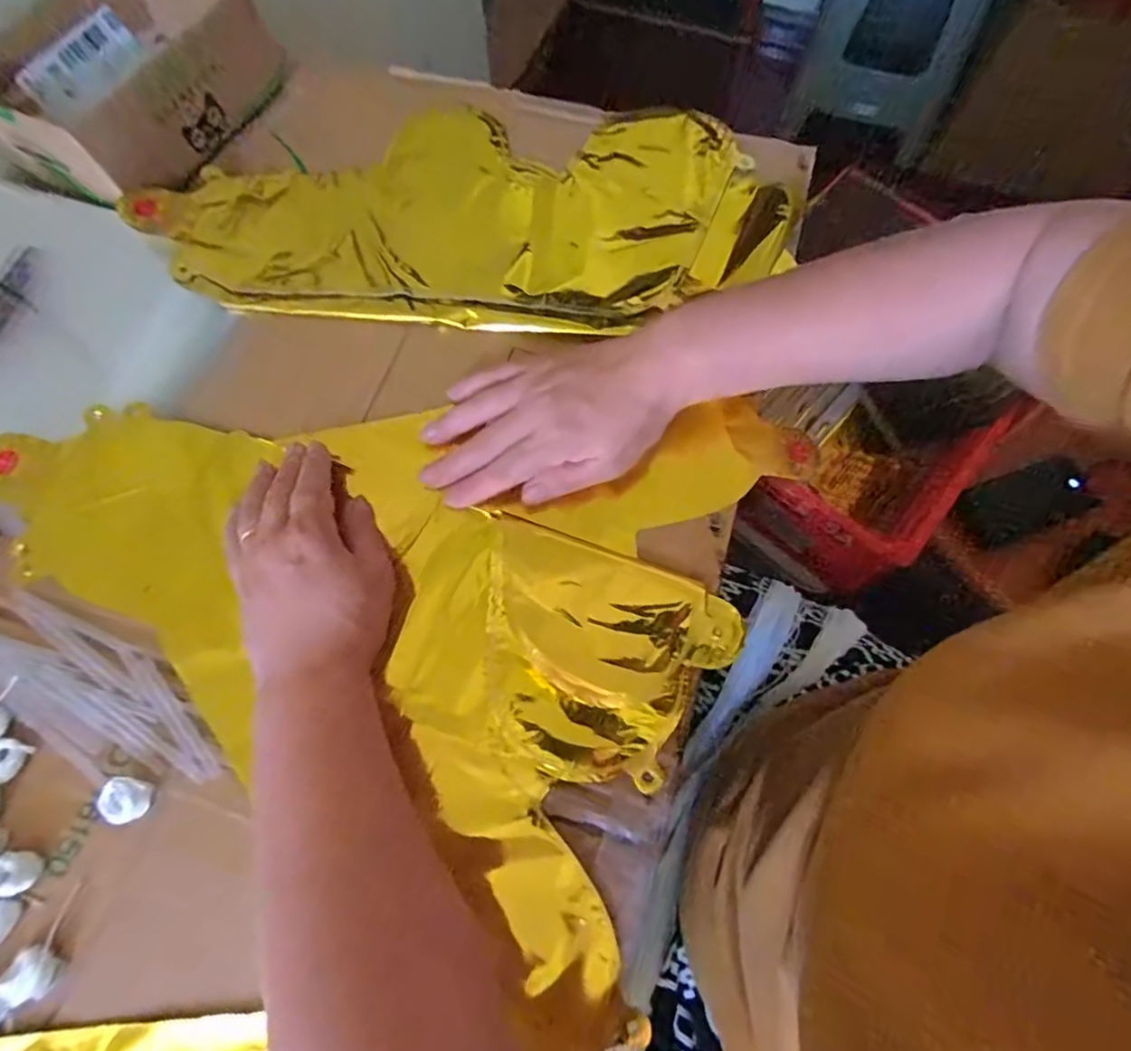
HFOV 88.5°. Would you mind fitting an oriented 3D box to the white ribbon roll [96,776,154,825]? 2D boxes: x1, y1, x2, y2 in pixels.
[{"bbox_3d":[-0.226,0.141,0.298,0.020,0.016,0.020,0,70,0],"label":"white ribbon roll"}]

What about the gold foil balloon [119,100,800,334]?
[{"bbox_3d":[-0.067,-0.240,0.431,0.450,0.019,0.217,6,70,2],"label":"gold foil balloon"}]

